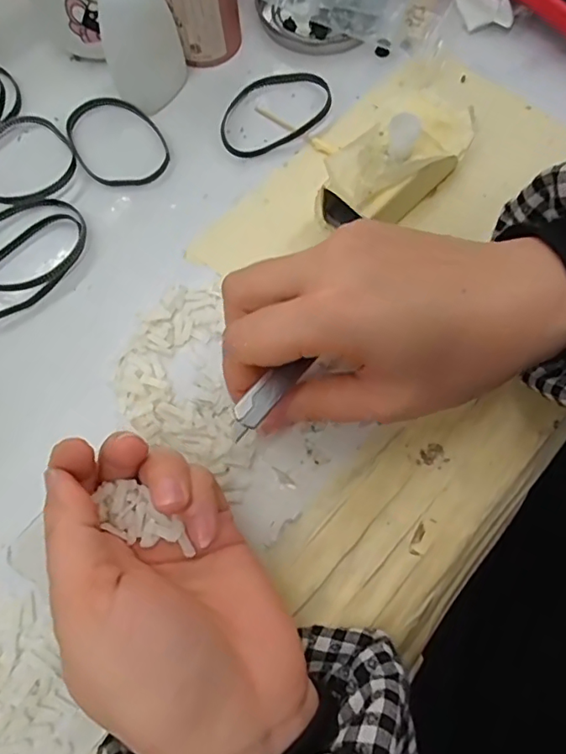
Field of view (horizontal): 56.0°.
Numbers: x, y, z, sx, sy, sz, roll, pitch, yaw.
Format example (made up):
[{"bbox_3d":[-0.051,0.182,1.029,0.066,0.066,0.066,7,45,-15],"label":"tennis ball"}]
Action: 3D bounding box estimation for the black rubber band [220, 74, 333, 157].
[{"bbox_3d":[-0.004,-0.154,0.307,0.073,0.007,0.046,-27,72,-5],"label":"black rubber band"}]

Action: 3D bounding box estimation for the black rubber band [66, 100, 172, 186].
[{"bbox_3d":[-0.094,-0.133,0.301,0.049,0.004,0.066,-39,75,-12],"label":"black rubber band"}]

